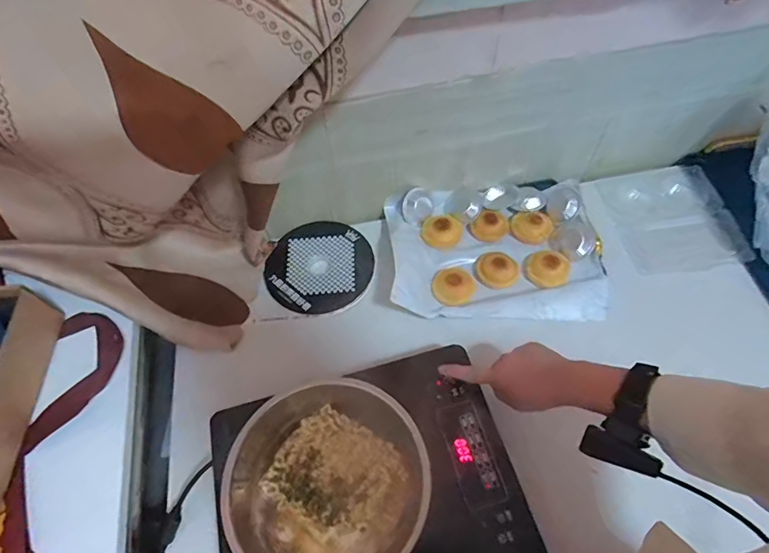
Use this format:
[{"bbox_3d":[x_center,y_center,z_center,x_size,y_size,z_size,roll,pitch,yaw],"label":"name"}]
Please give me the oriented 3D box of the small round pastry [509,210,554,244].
[{"bbox_3d":[0.248,-0.084,0.781,0.068,0.032,0.054,17,62,13],"label":"small round pastry"}]

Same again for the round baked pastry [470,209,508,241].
[{"bbox_3d":[0.182,-0.087,0.787,0.054,0.026,0.059,-2,59,3],"label":"round baked pastry"}]

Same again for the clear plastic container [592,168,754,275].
[{"bbox_3d":[0.481,-0.108,0.784,0.191,0.030,0.215,-9,59,-2],"label":"clear plastic container"}]

